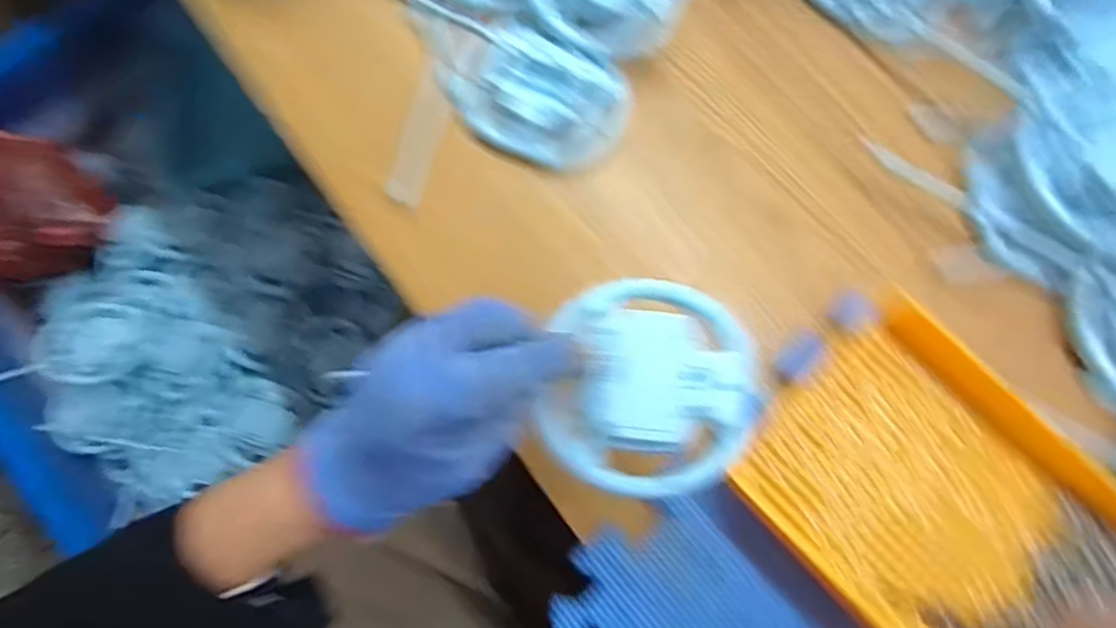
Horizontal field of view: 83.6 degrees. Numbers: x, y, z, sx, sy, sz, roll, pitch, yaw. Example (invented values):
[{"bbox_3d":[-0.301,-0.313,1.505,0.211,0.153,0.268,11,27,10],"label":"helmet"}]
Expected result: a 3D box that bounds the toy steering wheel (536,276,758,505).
[{"bbox_3d":[0.043,0.032,0.289,0.093,0.017,0.101,0,75,-1],"label":"toy steering wheel"}]

